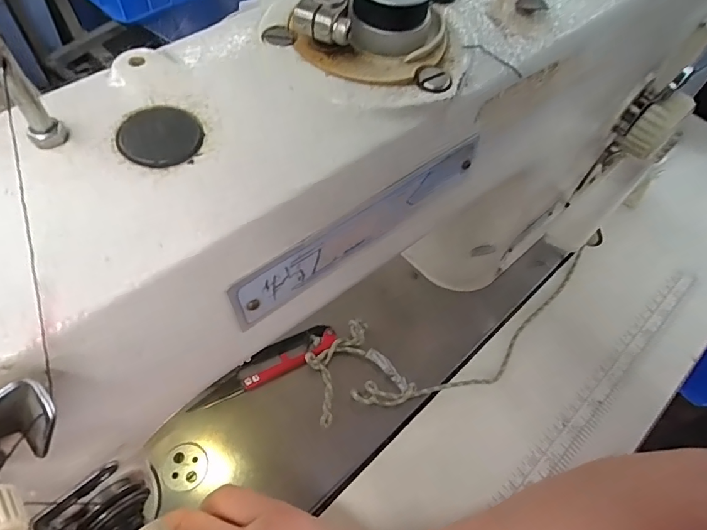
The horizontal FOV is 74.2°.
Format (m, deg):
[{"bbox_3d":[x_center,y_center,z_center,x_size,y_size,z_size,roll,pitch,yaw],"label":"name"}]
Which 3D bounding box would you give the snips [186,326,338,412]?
[{"bbox_3d":[-0.059,0.066,0.313,0.100,0.014,0.023,-21,63,-16],"label":"snips"}]

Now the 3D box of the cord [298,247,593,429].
[{"bbox_3d":[0.088,0.050,0.338,0.242,0.022,0.067,-16,62,-14],"label":"cord"}]

